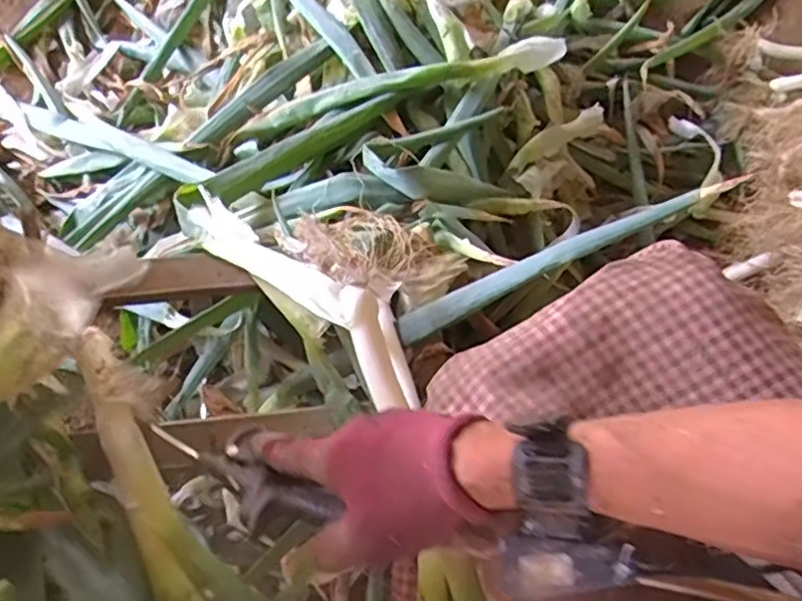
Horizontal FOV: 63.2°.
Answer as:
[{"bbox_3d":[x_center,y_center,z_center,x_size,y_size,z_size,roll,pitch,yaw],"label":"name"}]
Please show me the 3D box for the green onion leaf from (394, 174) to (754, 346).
[{"bbox_3d":[0.101,-0.023,0.490,0.022,0.289,0.026,19,56,-43],"label":"green onion leaf"}]

